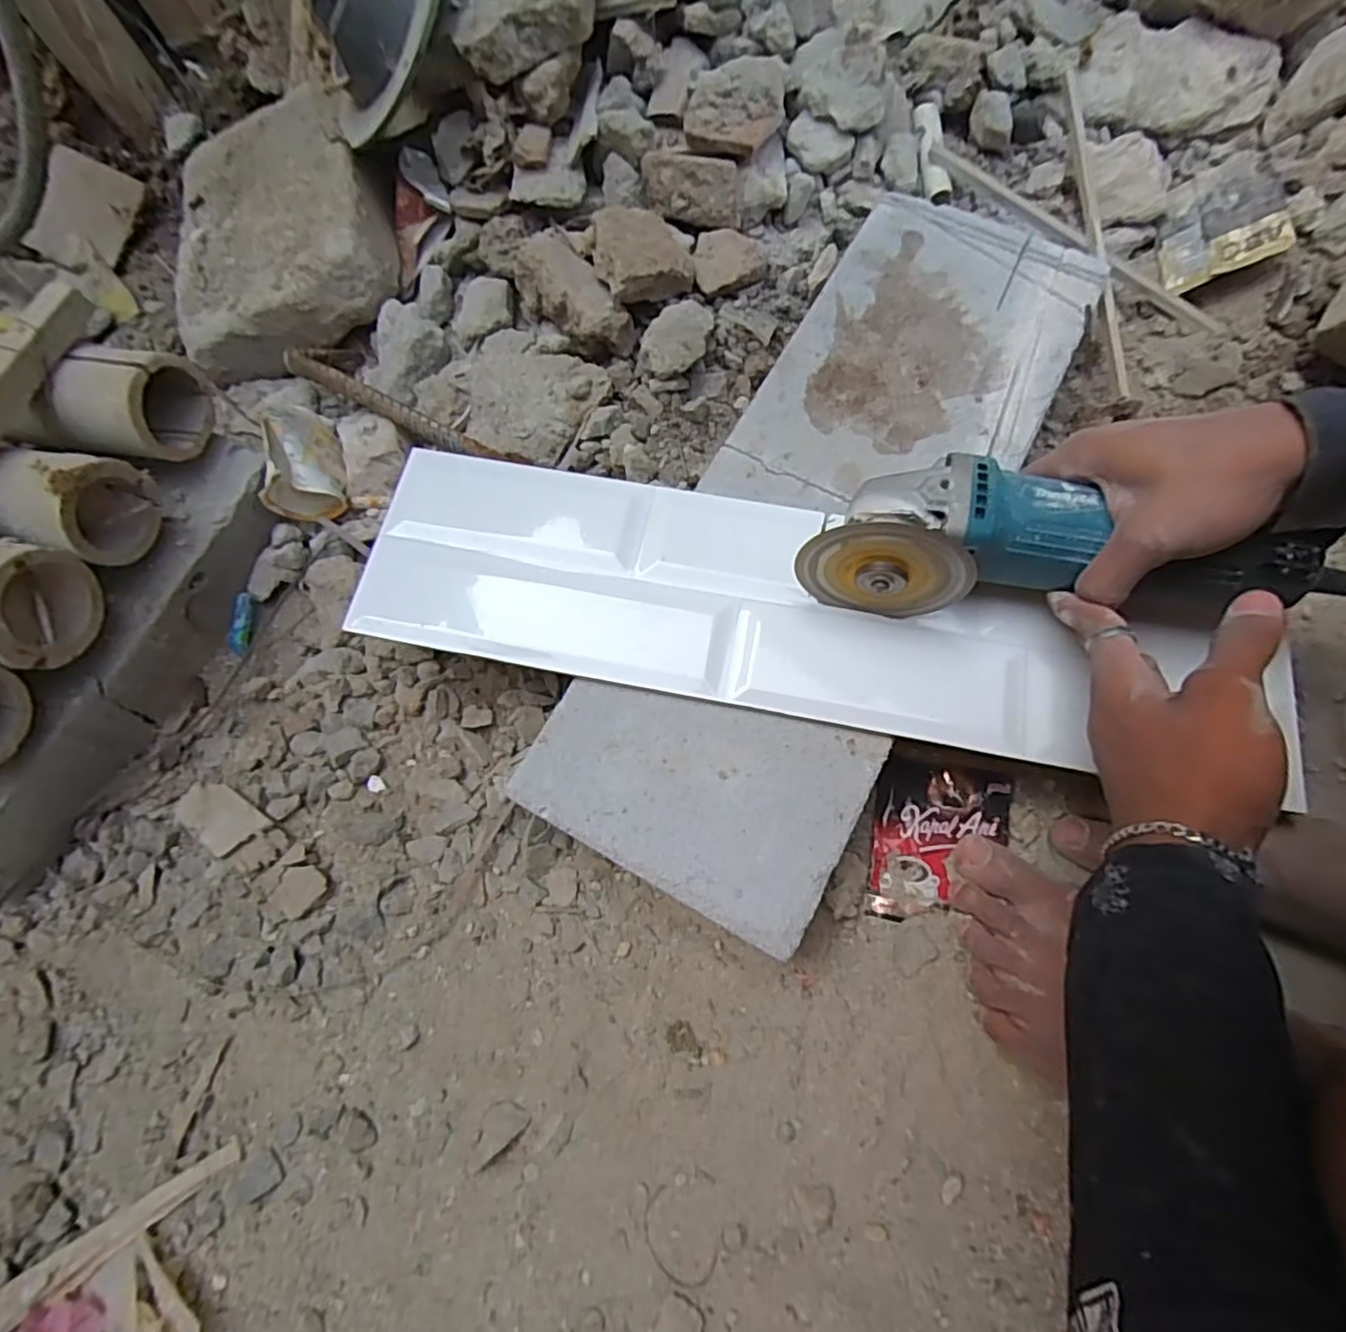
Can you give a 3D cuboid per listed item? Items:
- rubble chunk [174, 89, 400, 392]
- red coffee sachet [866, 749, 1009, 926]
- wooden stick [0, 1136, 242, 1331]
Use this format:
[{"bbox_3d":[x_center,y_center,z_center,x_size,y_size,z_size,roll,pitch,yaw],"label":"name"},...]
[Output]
[{"bbox_3d":[-0.376,-0.423,0.624,0.206,0.081,0.263,-20,73,-4],"label":"rubble chunk"},{"bbox_3d":[0.183,0.120,0.451,0.089,0.007,0.114,13,73,6],"label":"red coffee sachet"},{"bbox_3d":[-0.347,0.350,0.393,0.193,0.006,0.023,-33,60,-3],"label":"wooden stick"}]

